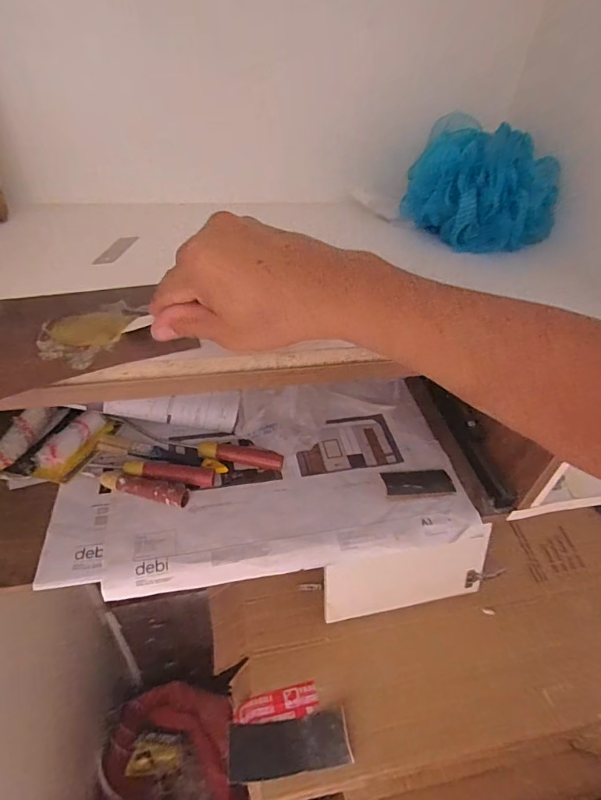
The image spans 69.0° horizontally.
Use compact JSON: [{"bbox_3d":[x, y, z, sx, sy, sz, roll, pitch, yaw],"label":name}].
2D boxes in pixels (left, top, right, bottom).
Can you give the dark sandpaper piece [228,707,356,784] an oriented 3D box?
[{"bbox_3d":[-0.019,0.678,0.859,0.236,0.049,0.093,-4,43,-9],"label":"dark sandpaper piece"}]

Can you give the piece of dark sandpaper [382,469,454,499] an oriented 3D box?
[{"bbox_3d":[0.163,0.115,0.611,0.093,0.010,0.050,-1,32,-2],"label":"piece of dark sandpaper"}]

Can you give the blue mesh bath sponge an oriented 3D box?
[{"bbox_3d":[0.205,-0.242,0.488,0.159,0.102,0.134,17,44,13],"label":"blue mesh bath sponge"}]

